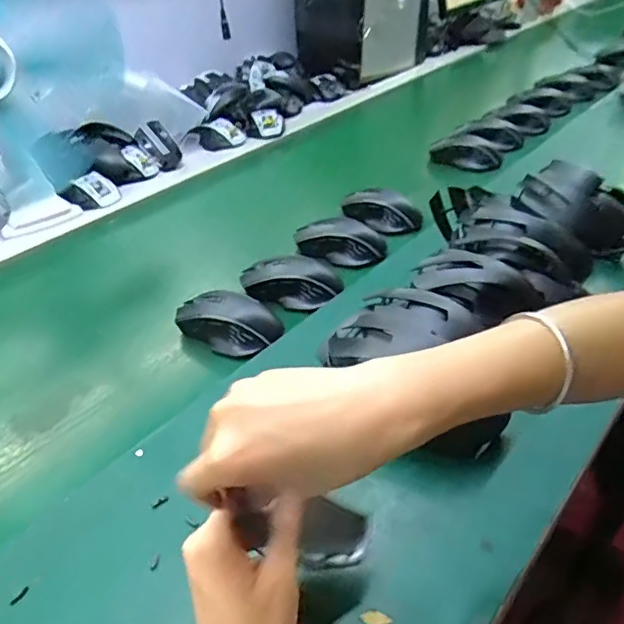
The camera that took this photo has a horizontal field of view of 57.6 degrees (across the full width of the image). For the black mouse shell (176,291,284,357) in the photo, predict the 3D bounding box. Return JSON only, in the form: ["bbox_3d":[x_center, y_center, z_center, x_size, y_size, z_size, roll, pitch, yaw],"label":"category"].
[{"bbox_3d":[-0.088,0.007,0.602,0.117,0.035,0.063,12,41,19],"label":"black mouse shell"}]

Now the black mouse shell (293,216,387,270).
[{"bbox_3d":[0.036,-0.093,0.731,0.118,0.037,0.057,7,40,13],"label":"black mouse shell"}]

